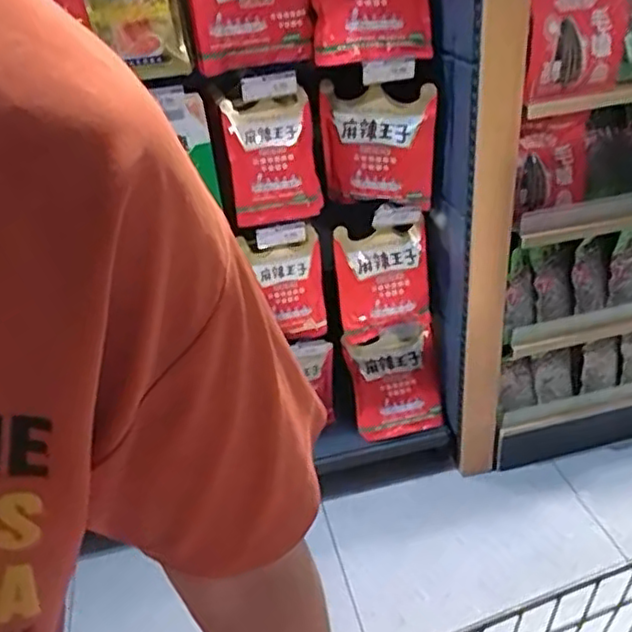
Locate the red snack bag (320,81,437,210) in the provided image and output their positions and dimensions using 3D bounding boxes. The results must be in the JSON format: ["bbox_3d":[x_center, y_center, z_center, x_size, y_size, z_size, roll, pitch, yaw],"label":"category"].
[{"bbox_3d":[0.129,-0.346,1.376,0.235,0.248,0.053,8,34,22],"label":"red snack bag"}]

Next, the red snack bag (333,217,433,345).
[{"bbox_3d":[0.155,-0.073,1.540,0.215,0.268,0.047,-2,31,5],"label":"red snack bag"}]

